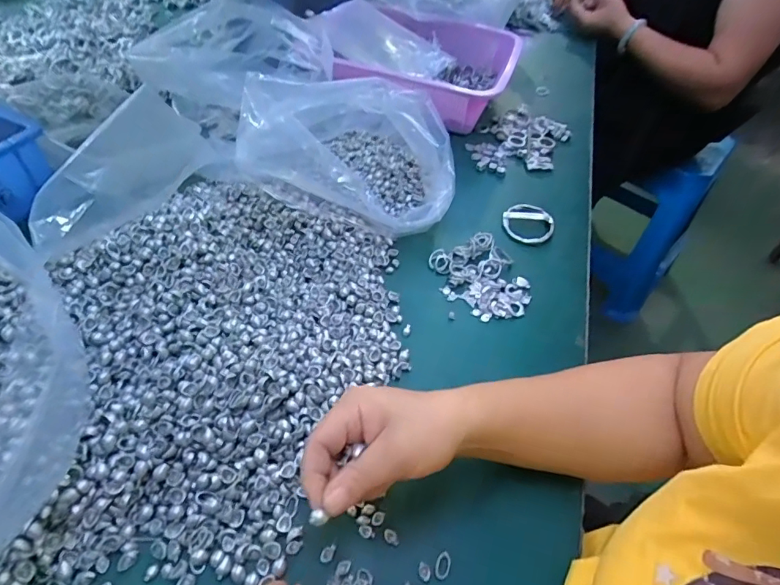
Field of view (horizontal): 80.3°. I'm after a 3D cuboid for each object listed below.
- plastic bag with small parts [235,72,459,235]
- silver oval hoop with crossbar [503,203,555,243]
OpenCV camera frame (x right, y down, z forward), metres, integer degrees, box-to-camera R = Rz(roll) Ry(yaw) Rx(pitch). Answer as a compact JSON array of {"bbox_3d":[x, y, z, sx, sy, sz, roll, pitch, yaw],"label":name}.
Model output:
[{"bbox_3d":[-0.034,-0.160,0.502,0.216,0.125,0.148,9,51,1],"label":"plastic bag with small parts"},{"bbox_3d":[0.157,-0.083,0.529,0.053,0.013,0.061,-17,55,-19],"label":"silver oval hoop with crossbar"}]

